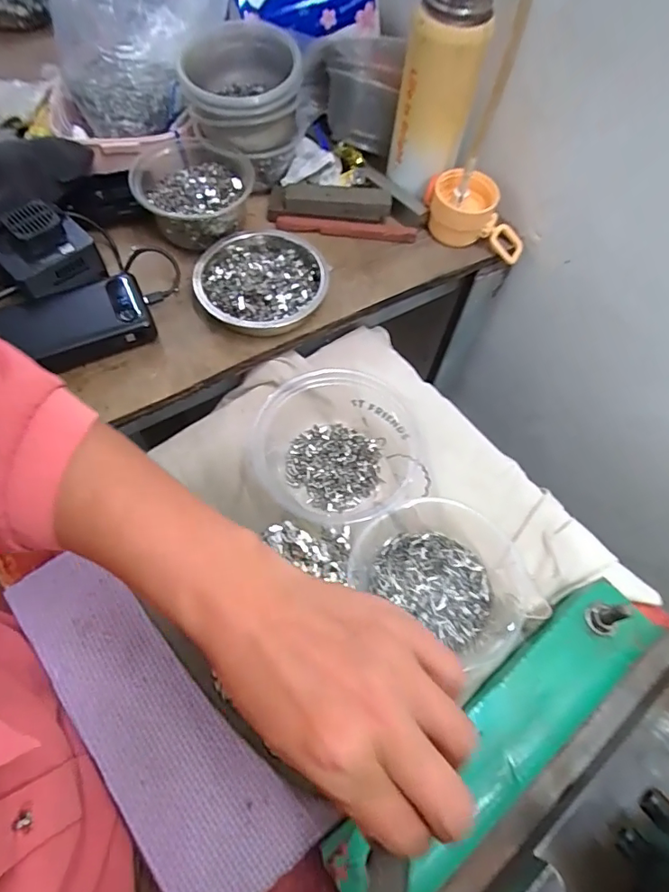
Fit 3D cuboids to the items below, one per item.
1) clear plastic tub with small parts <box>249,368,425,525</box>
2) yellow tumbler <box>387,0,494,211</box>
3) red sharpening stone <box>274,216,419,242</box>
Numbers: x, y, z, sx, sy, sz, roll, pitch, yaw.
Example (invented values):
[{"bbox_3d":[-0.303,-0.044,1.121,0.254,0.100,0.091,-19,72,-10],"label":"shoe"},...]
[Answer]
[{"bbox_3d":[0.009,0.005,0.435,0.155,0.051,0.138,-9,63,-7],"label":"clear plastic tub with small parts"},{"bbox_3d":[0.095,-0.327,0.478,0.065,0.180,0.058,8,62,2],"label":"yellow tumbler"},{"bbox_3d":[0.013,-0.231,0.541,0.147,0.016,0.014,5,62,0],"label":"red sharpening stone"}]

